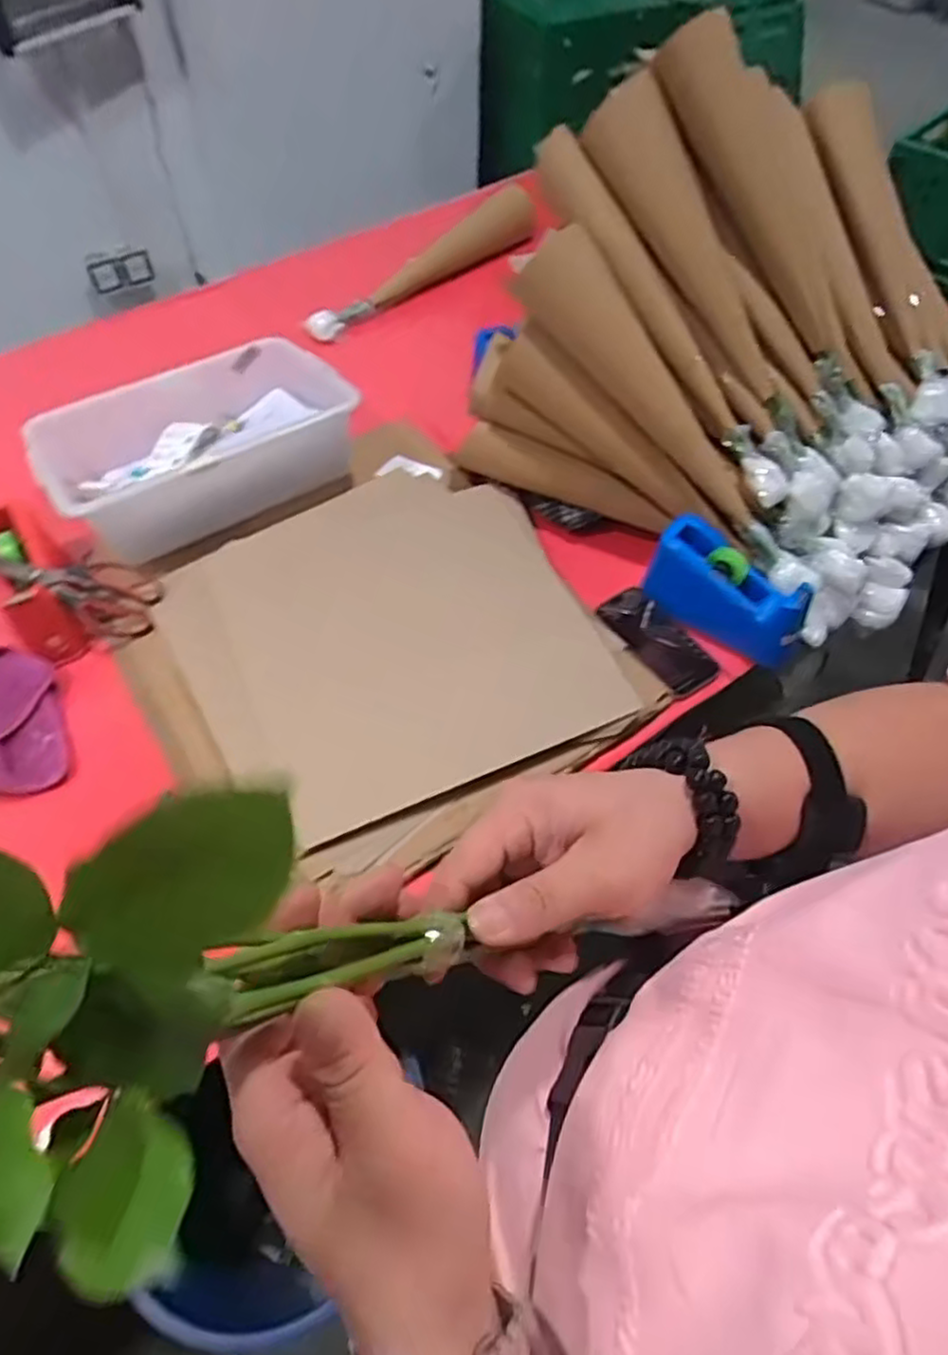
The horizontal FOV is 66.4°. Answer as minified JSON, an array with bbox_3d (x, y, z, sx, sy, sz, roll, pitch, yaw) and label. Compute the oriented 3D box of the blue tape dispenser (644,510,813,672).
[{"bbox_3d":[0.317,-0.111,0.902,0.200,0.091,0.089,30,61,18],"label":"blue tape dispenser"}]

